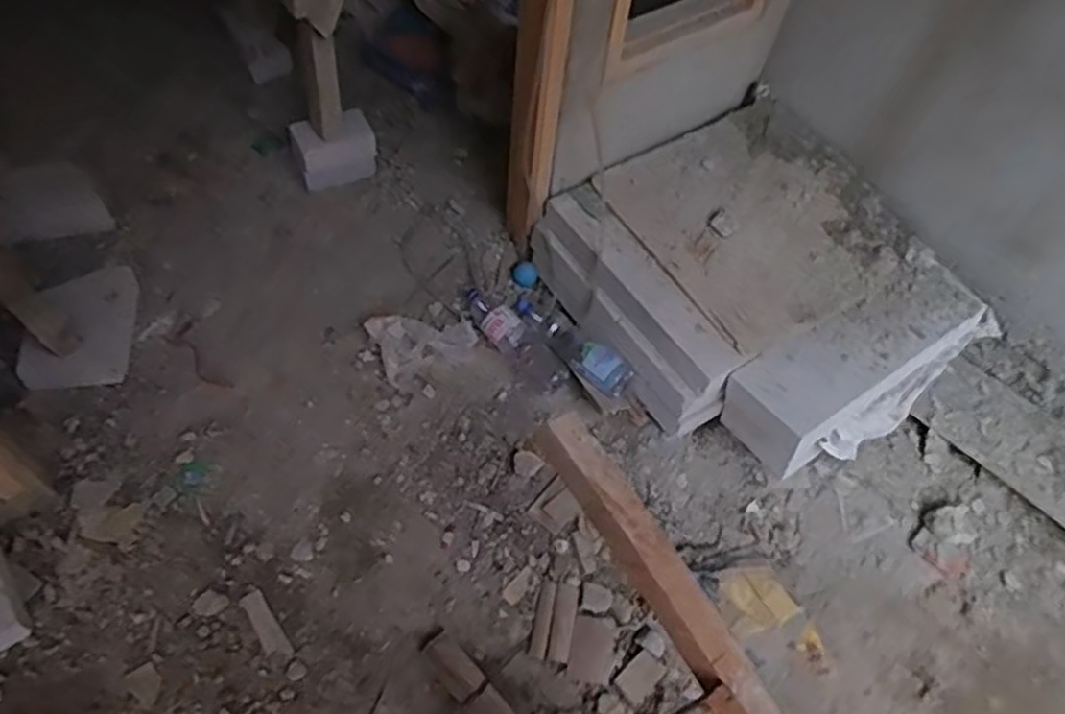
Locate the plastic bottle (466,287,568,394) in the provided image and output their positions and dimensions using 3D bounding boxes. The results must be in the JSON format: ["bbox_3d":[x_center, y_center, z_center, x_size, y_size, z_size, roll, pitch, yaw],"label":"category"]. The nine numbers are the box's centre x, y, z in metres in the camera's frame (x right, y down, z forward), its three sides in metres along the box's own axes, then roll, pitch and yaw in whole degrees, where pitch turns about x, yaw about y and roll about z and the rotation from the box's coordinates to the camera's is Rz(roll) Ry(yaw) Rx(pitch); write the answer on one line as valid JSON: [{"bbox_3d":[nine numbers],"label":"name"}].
[{"bbox_3d":[-0.048,-0.058,1.783,0.092,0.077,0.351,-37,68,-24],"label":"plastic bottle"}]

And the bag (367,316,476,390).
[{"bbox_3d":[-0.252,-0.033,1.749,0.248,0.080,0.154,-14,60,-13],"label":"bag"}]

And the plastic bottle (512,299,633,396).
[{"bbox_3d":[0.088,-0.037,1.756,0.348,0.085,0.099,37,62,17],"label":"plastic bottle"}]

